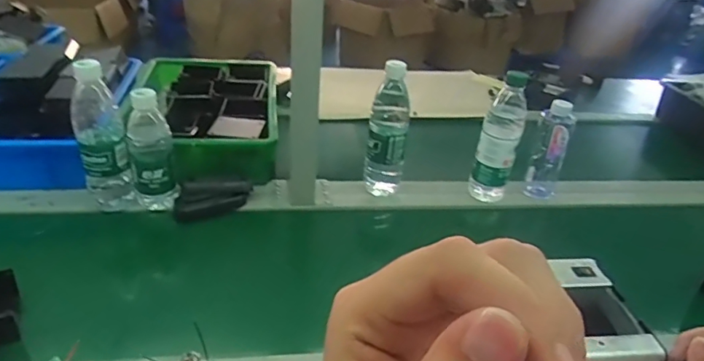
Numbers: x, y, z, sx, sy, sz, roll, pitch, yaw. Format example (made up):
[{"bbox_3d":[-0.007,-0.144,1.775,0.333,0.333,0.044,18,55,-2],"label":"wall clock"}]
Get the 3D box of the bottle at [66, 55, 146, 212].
[{"bbox_3d":[-0.368,-0.059,0.746,0.067,0.224,0.056,-11,34,-26],"label":"bottle"}]

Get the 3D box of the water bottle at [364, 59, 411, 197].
[{"bbox_3d":[0.060,-0.080,0.853,0.063,0.245,0.074,8,30,4],"label":"water bottle"}]

